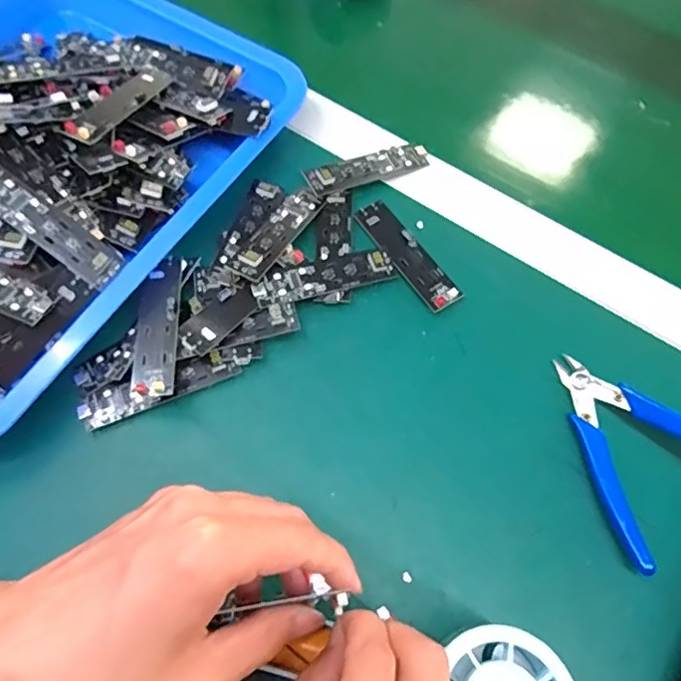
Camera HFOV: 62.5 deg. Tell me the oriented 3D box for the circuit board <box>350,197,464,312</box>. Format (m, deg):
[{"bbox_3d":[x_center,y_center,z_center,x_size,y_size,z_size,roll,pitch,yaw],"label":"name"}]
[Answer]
[{"bbox_3d":[0.043,-0.057,0.367,0.025,0.007,0.091,-31,70,-14],"label":"circuit board"}]

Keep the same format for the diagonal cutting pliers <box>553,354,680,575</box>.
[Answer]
[{"bbox_3d":[0.164,0.055,0.311,0.080,0.009,0.113,-31,61,1],"label":"diagonal cutting pliers"}]

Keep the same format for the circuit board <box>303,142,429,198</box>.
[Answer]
[{"bbox_3d":[0.021,-0.120,0.392,0.091,0.006,0.023,-22,81,-21],"label":"circuit board"}]

